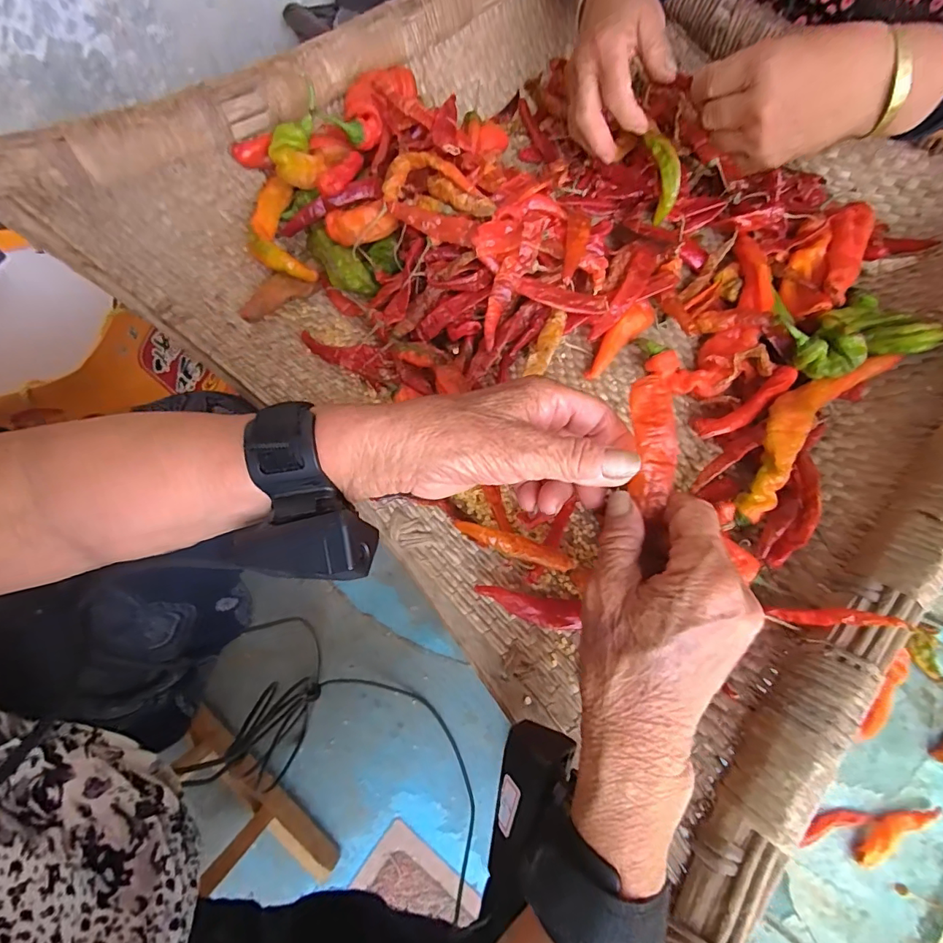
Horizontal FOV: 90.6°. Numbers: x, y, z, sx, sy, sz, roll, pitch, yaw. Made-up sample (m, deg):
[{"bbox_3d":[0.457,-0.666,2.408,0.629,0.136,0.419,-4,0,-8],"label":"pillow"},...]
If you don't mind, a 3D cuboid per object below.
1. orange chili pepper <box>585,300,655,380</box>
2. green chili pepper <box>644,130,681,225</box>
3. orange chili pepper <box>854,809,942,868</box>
[{"bbox_3d":[0.124,-0.111,0.394,0.020,0.015,0.082,40,86,13],"label":"orange chili pepper"},{"bbox_3d":[0.172,-0.266,0.422,0.014,0.073,0.032,-24,27,-10],"label":"green chili pepper"},{"bbox_3d":[0.562,0.472,0.612,0.137,0.020,0.035,-19,70,-9],"label":"orange chili pepper"}]

